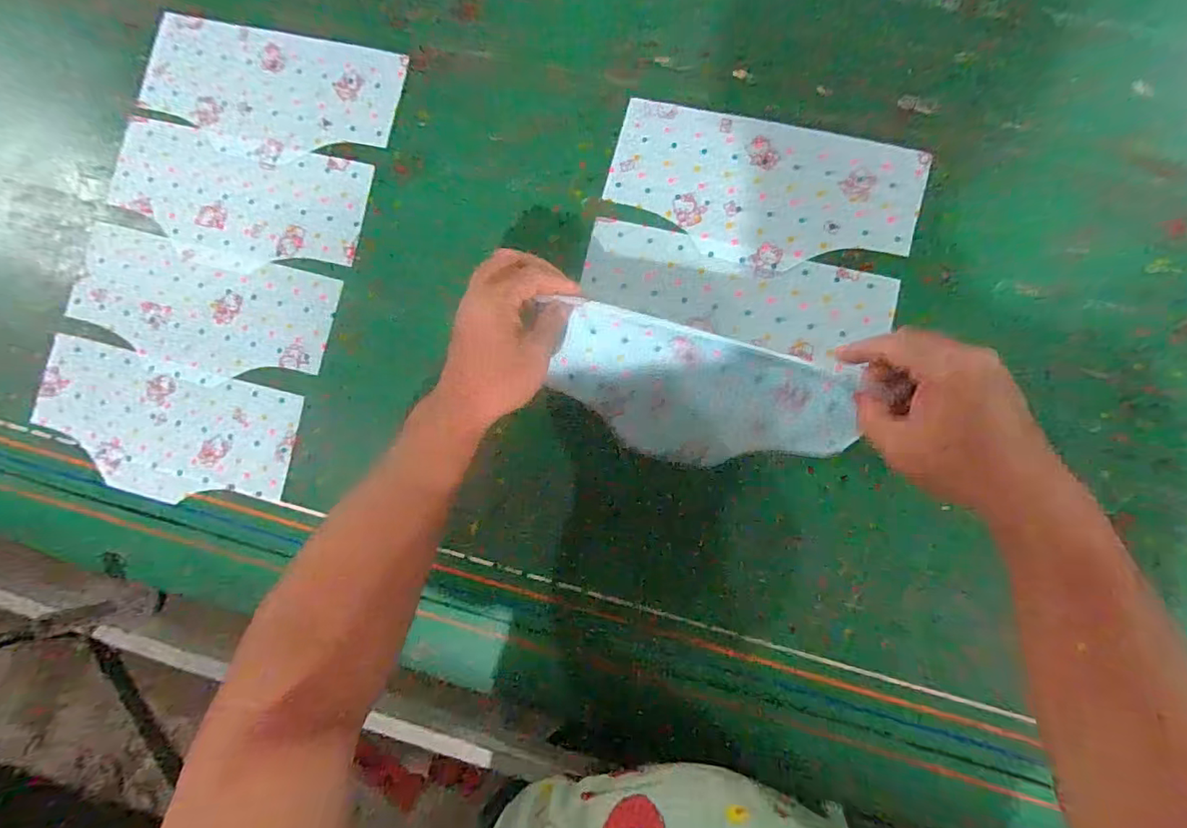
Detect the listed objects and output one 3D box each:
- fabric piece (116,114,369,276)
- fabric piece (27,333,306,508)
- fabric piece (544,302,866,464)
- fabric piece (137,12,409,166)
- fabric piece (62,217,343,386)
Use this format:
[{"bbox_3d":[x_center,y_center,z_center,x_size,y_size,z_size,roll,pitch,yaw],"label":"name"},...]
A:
[{"bbox_3d":[-0.372,-0.218,0.555,0.285,0.005,0.132,15,88,6],"label":"fabric piece"},{"bbox_3d":[-0.440,0.013,0.546,0.282,0.006,0.132,14,88,6],"label":"fabric piece"},{"bbox_3d":[0.086,-0.008,0.468,0.250,0.072,0.115,15,88,13],"label":"fabric piece"},{"bbox_3d":[-0.342,-0.332,0.561,0.281,0.009,0.134,14,88,6],"label":"fabric piece"},{"bbox_3d":[-0.404,-0.104,0.551,0.280,0.004,0.131,14,88,6],"label":"fabric piece"}]

